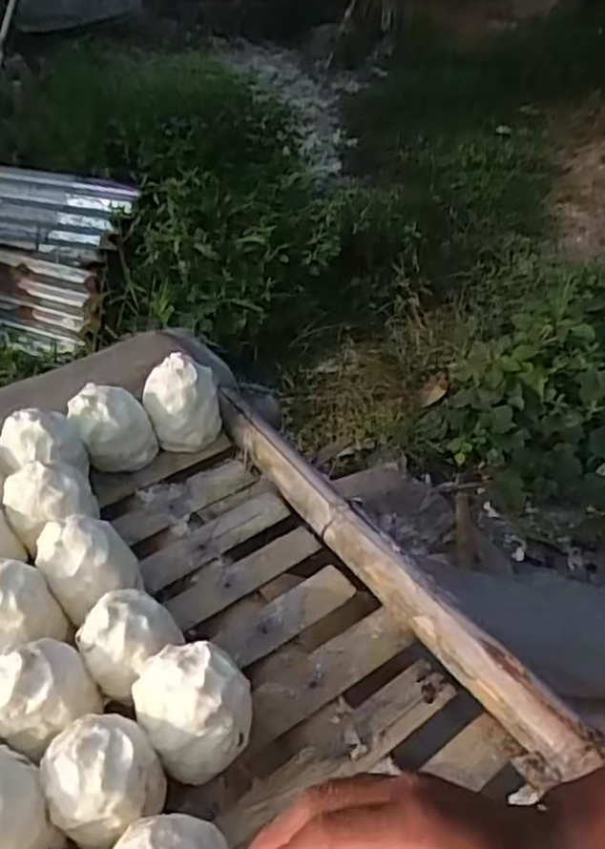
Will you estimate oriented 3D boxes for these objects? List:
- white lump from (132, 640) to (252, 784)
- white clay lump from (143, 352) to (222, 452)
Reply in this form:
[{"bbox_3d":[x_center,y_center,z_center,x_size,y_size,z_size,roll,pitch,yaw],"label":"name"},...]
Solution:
[{"bbox_3d":[-0.086,0.235,0.548,0.088,0.116,0.071,0,41,-4],"label":"white lump"},{"bbox_3d":[-0.143,-0.026,0.818,0.087,0.091,0.075,-9,41,-9],"label":"white clay lump"}]

